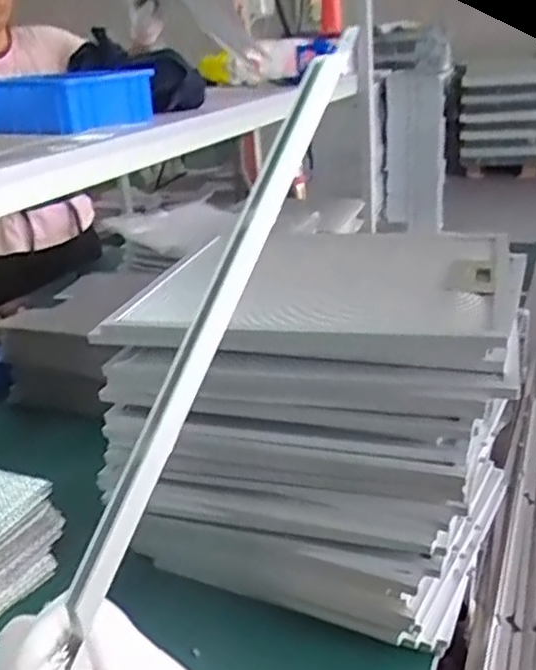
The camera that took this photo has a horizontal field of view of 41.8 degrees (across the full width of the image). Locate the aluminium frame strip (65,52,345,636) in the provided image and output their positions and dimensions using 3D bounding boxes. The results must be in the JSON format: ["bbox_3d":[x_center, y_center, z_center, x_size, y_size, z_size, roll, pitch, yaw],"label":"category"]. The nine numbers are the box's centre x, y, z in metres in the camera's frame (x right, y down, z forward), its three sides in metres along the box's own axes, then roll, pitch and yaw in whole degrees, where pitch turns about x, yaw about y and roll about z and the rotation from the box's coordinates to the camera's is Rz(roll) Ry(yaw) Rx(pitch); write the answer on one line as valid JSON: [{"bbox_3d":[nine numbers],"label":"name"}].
[{"bbox_3d":[-0.024,-0.010,0.302,0.016,0.251,0.015,18,-9,42],"label":"aluminium frame strip"}]

